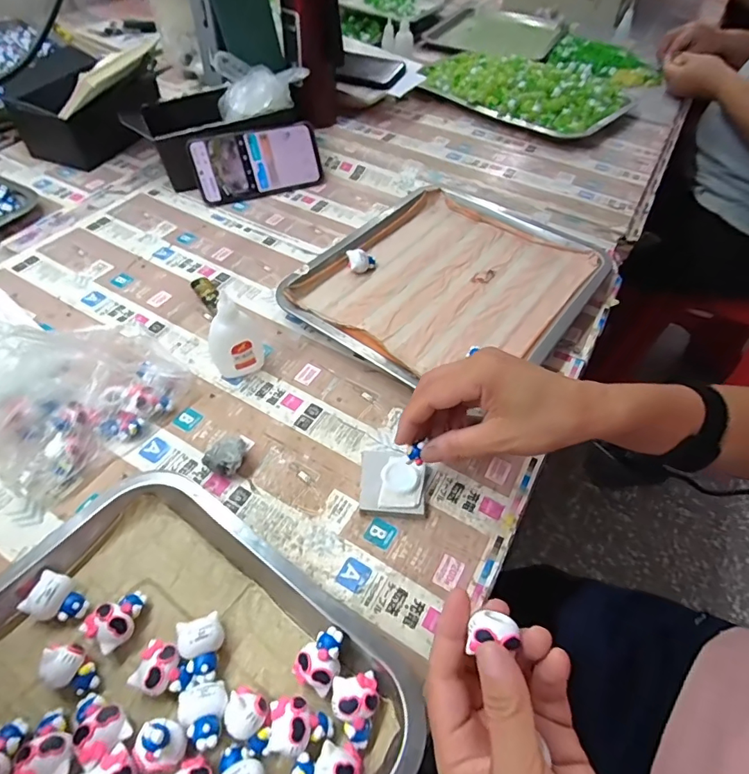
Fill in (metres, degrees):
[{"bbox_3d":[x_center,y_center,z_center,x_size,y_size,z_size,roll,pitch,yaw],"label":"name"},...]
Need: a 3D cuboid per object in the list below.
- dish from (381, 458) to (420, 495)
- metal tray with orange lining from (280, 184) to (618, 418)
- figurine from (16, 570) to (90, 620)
[{"bbox_3d":[0.019,0.070,0.366,0.030,0.011,0.027,28,54,16],"label":"dish"},{"bbox_3d":[0.076,-0.123,0.536,0.285,0.030,0.313,32,56,19],"label":"metal tray with orange lining"},{"bbox_3d":[-0.197,0.132,0.295,0.032,0.020,0.025,14,52,6],"label":"figurine"}]

